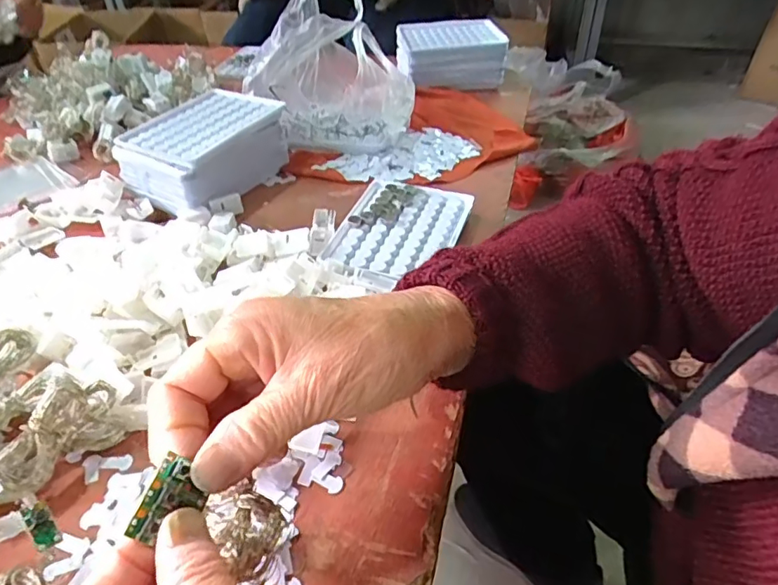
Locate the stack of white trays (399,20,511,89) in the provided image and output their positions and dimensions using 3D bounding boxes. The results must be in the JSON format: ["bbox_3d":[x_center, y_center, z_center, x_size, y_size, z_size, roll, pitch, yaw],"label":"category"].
[{"bbox_3d":[0.082,-0.321,0.716,0.138,0.055,0.103,-3,41,-1],"label":"stack of white trays"}]

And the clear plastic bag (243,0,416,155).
[{"bbox_3d":[-0.059,-0.240,0.574,0.168,0.127,0.172,-3,41,-1],"label":"clear plastic bag"}]

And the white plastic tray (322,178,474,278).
[{"bbox_3d":[0.011,-0.050,0.436,0.094,0.020,0.126,11,43,15],"label":"white plastic tray"}]

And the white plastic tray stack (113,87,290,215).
[{"bbox_3d":[-0.170,-0.132,0.504,0.097,0.060,0.140,19,46,23],"label":"white plastic tray stack"}]

